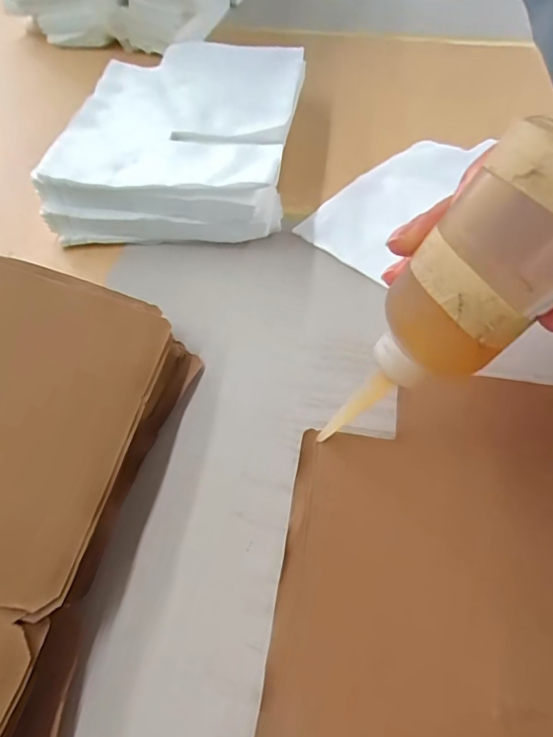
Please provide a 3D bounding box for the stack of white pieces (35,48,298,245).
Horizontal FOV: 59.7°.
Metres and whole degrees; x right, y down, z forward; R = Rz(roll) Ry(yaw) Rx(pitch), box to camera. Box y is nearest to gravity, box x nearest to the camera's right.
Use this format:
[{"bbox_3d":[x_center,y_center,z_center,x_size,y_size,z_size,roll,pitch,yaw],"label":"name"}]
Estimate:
[{"bbox_3d":[-0.077,-0.205,0.426,0.181,0.057,0.239,5,55,5],"label":"stack of white pieces"}]

